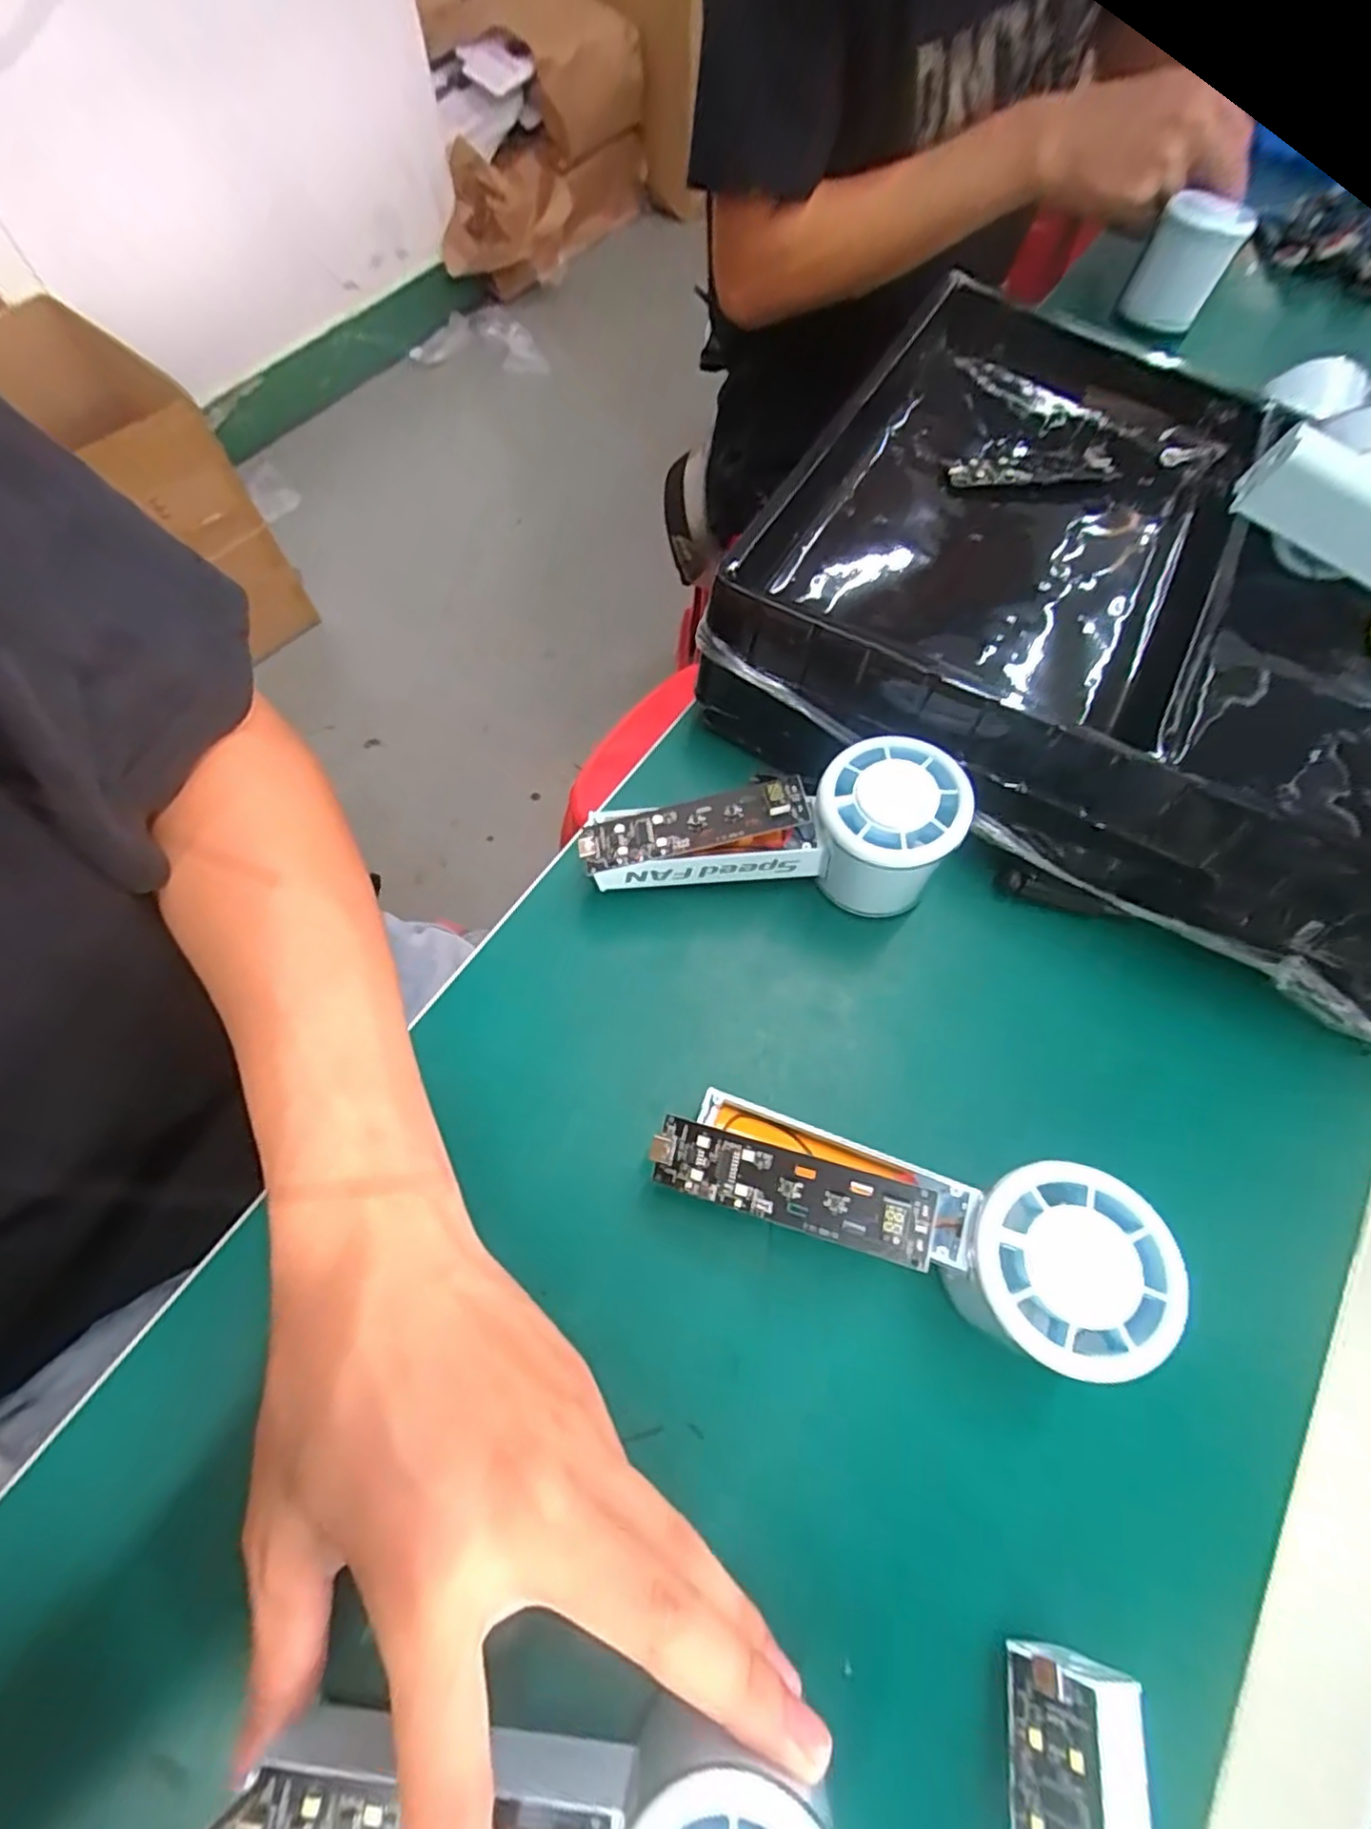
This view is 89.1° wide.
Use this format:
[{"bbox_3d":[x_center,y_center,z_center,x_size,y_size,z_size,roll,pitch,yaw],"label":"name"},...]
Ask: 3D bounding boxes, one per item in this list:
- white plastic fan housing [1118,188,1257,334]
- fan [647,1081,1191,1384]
[{"bbox_3d":[0.350,-0.454,0.495,0.058,0.061,0.052,27,70,9],"label":"white plastic fan housing"},{"bbox_3d":[0.066,0.103,0.237,0.155,0.065,0.053,13,66,4],"label":"fan"}]

